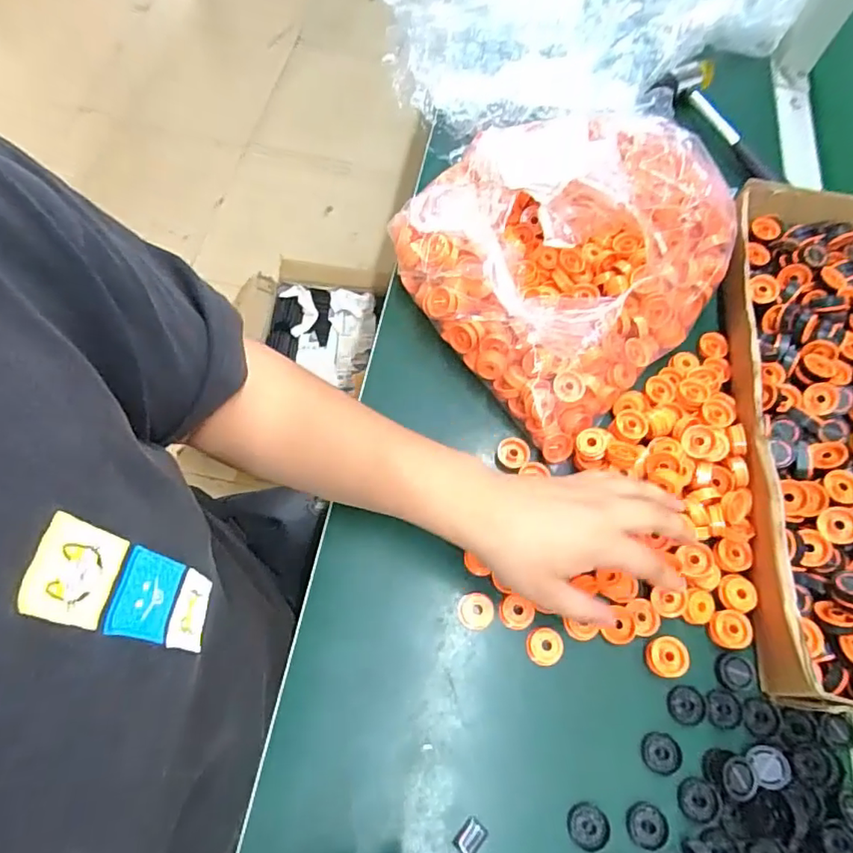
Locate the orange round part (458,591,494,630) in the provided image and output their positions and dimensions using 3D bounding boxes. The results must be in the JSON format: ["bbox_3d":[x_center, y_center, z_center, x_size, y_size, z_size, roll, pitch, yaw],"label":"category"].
[{"bbox_3d":[0.036,0.134,0.406,0.025,0.004,0.025,2,65,-5],"label":"orange round part"}]

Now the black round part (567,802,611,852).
[{"bbox_3d":[0.104,0.256,0.358,0.025,0.006,0.026,2,65,-5],"label":"black round part"}]

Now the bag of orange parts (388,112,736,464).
[{"bbox_3d":[0.111,-0.154,0.462,0.238,0.089,0.241,43,73,14],"label":"bag of orange parts"}]

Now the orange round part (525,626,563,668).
[{"bbox_3d":[0.084,0.157,0.399,0.025,0.007,0.025,2,65,-5],"label":"orange round part"}]

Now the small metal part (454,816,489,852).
[{"bbox_3d":[0.028,0.259,0.352,0.021,0.004,0.016,-40,75,-21],"label":"small metal part"}]

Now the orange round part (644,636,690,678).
[{"bbox_3d":[0.170,0.163,0.396,0.027,0.012,0.026,2,65,-5],"label":"orange round part"}]

